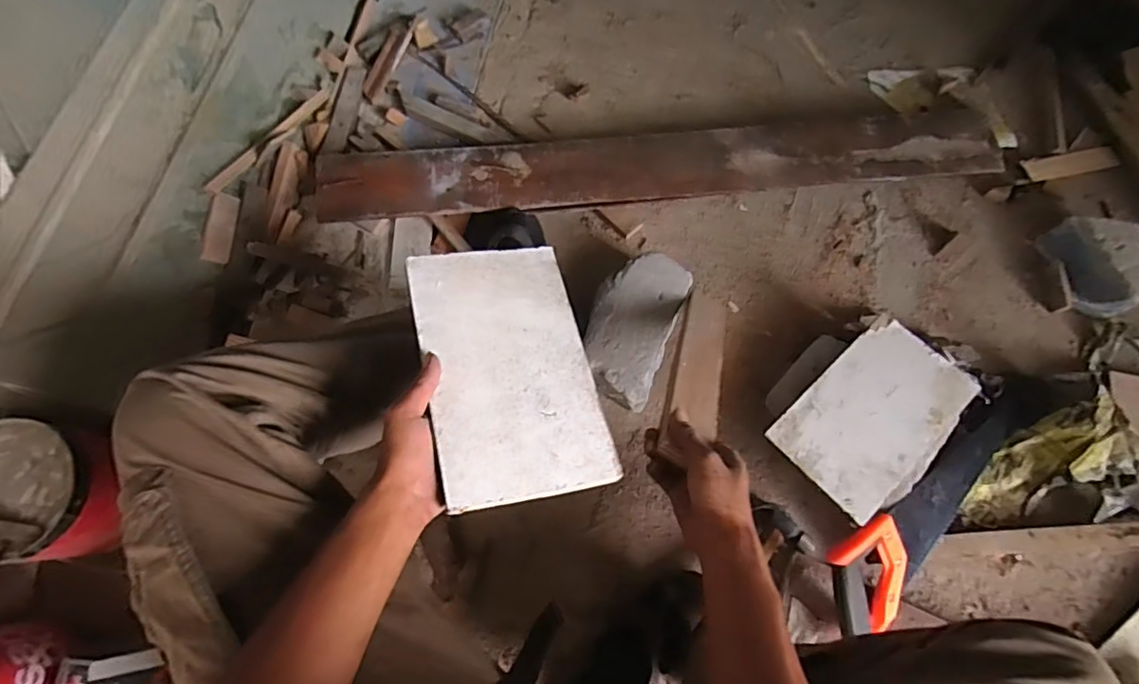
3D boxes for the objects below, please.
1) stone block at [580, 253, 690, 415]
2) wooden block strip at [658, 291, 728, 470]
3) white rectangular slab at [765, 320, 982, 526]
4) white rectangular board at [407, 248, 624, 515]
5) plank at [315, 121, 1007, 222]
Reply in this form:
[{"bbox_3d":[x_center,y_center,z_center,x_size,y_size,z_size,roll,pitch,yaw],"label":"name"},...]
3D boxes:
[{"bbox_3d":[0.086,-0.020,0.792,0.111,0.069,0.208,22,71,7],"label":"stone block"},{"bbox_3d":[0.153,0.022,0.647,0.058,0.025,0.328,18,34,8],"label":"wooden block strip"},{"bbox_3d":[0.390,0.095,0.701,0.245,0.019,0.154,-39,74,-12],"label":"white rectangular slab"},{"bbox_3d":[-0.054,0.019,0.508,0.147,0.005,0.244,-7,65,-19],"label":"white rectangular board"},{"bbox_3d":[0.147,-0.286,0.884,1.064,0.057,0.147,-6,71,-4],"label":"plank"}]

